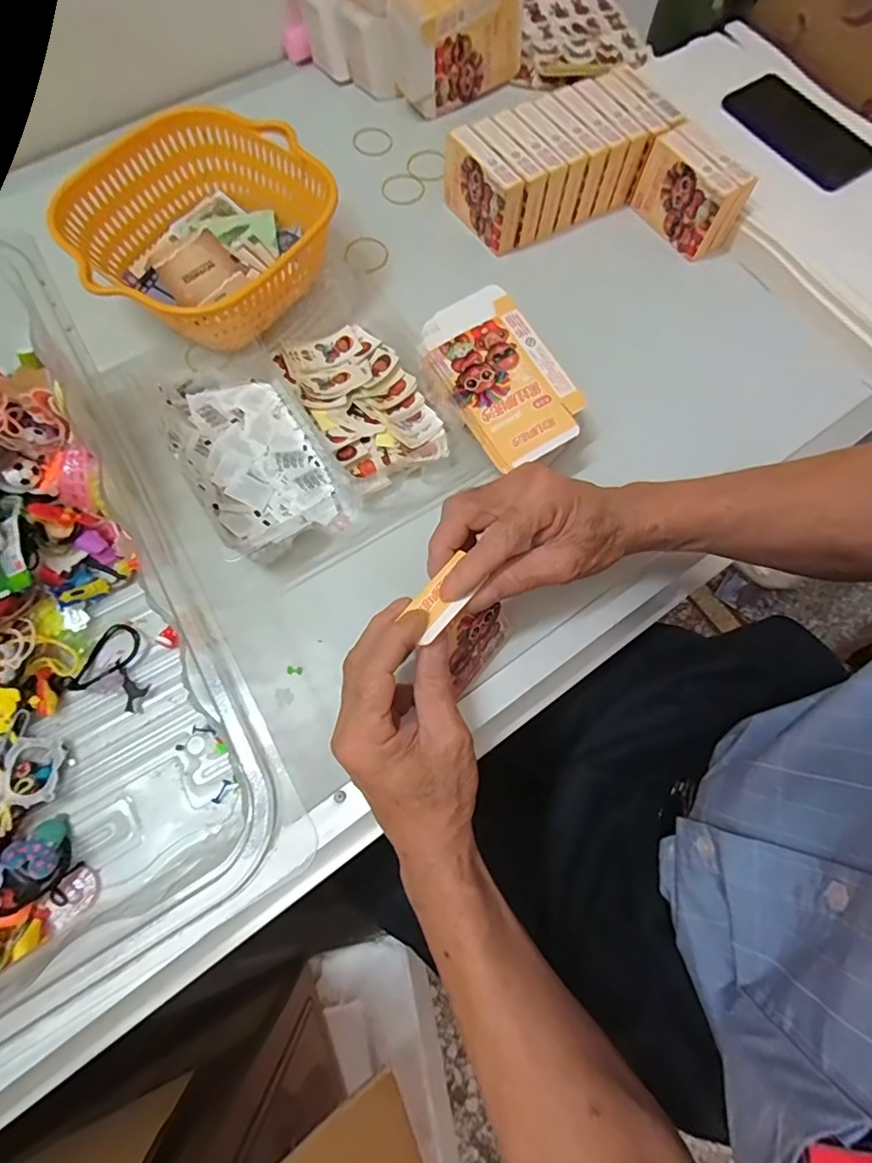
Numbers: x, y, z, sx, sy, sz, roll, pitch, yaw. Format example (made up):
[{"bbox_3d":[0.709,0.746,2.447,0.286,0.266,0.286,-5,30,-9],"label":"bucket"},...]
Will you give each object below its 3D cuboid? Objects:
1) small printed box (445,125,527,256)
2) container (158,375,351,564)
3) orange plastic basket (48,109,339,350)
[{"bbox_3d":[0.044,-0.368,0.504,0.022,0.070,0.094,-35,76,-11],"label":"small printed box"},{"bbox_3d":[-0.147,-0.105,0.415,0.100,0.045,0.170,-30,75,-10],"label":"container"},{"bbox_3d":[-0.196,-0.305,0.465,0.189,0.066,0.209,31,74,9],"label":"orange plastic basket"}]

